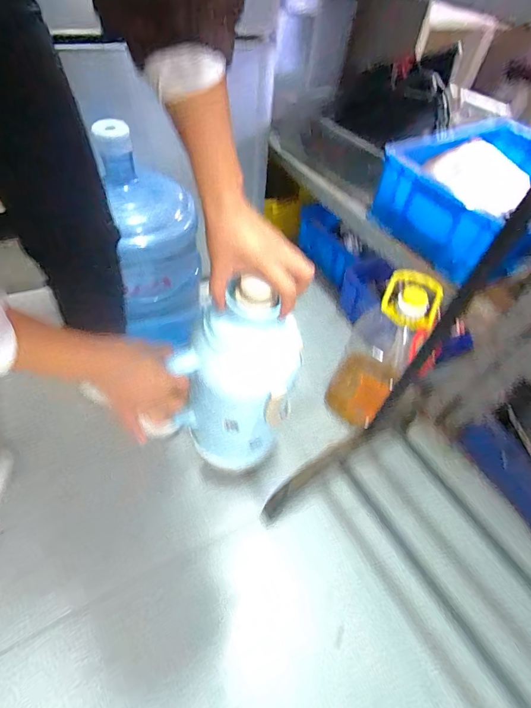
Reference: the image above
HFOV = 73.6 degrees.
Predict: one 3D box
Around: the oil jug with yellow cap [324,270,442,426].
[{"bbox_3d":[0.217,0.002,0.702,0.115,0.312,0.133,28,55,16],"label":"oil jug with yellow cap"}]

